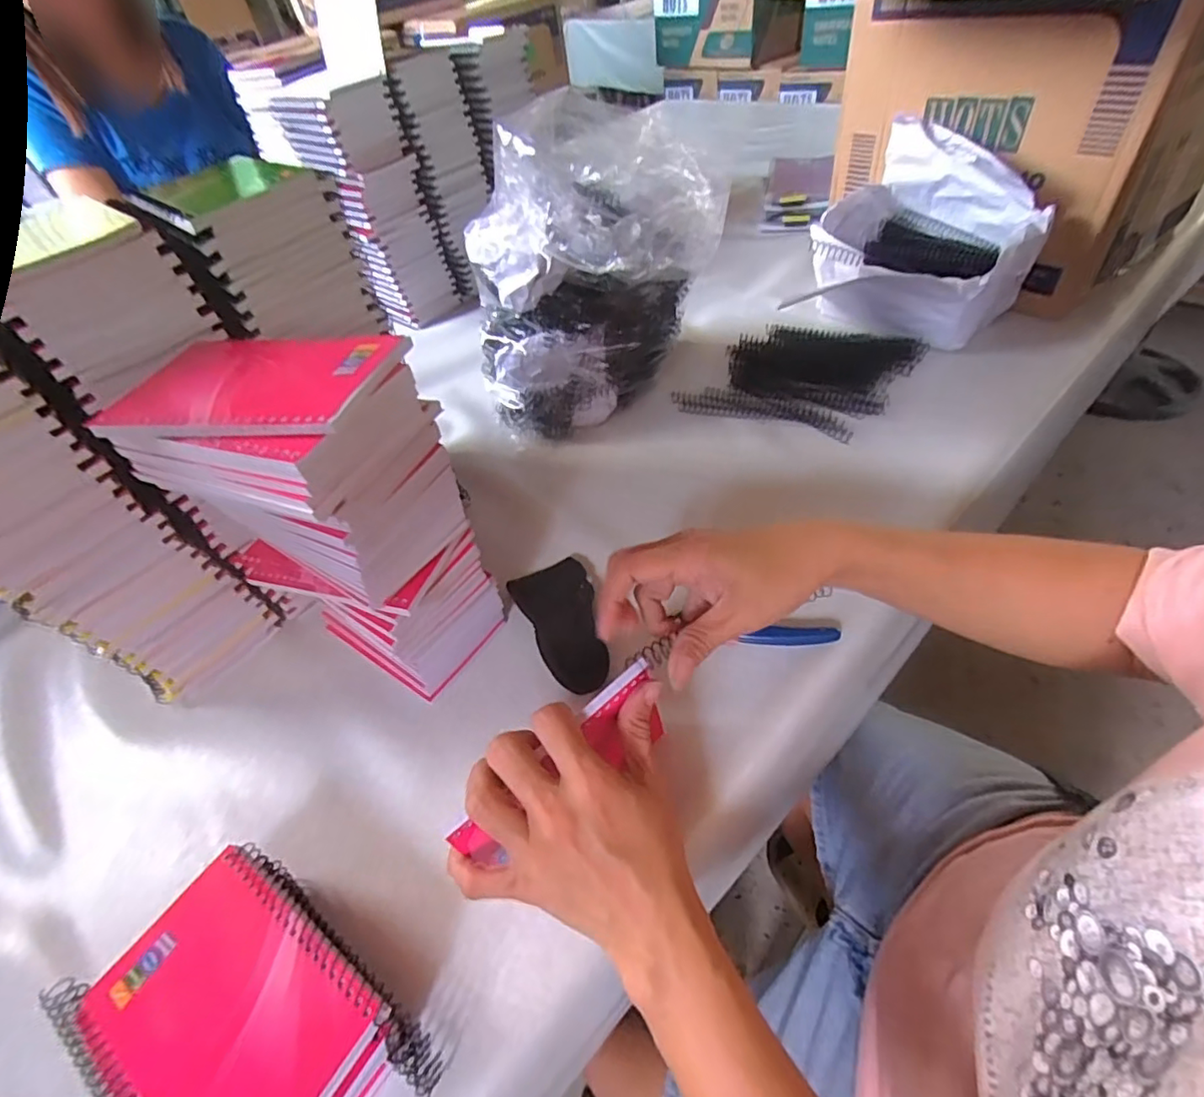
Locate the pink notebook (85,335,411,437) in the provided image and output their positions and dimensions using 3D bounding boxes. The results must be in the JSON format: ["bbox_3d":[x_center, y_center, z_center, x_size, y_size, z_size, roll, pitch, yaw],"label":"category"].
[{"bbox_3d":[-0.169,-0.083,0.273,0.132,0.013,0.080,6,53,9],"label":"pink notebook"}]

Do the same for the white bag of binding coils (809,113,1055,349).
[{"bbox_3d":[0.332,-0.315,0.593,0.205,0.165,0.178,23,57,28],"label":"white bag of binding coils"}]

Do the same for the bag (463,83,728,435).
[{"bbox_3d":[-0.018,-0.248,0.544,0.202,0.252,0.179,16,54,25],"label":"bag"}]

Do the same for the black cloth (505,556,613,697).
[{"bbox_3d":[-0.028,0.054,0.432,0.057,0.019,0.117,-23,49,-10],"label":"black cloth"}]

